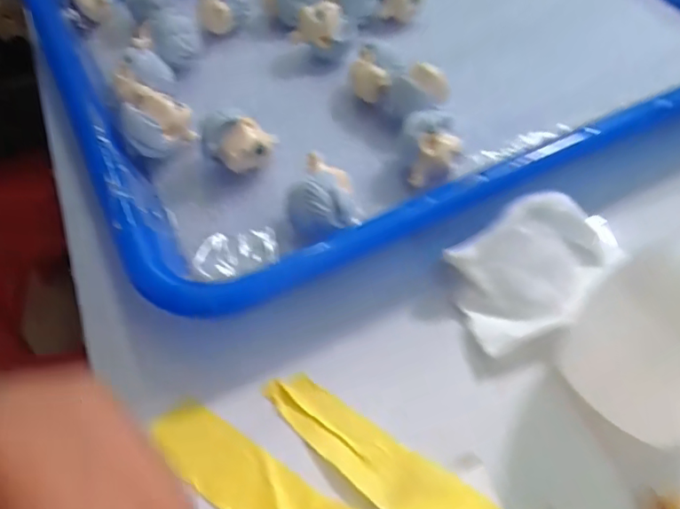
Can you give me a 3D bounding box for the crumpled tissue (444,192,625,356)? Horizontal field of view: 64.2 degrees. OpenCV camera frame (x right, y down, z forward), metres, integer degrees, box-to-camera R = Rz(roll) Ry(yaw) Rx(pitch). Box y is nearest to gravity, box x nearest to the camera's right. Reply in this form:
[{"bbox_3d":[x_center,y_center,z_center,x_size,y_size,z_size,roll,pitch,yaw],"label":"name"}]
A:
[{"bbox_3d":[0.070,0.002,0.188,0.066,0.020,0.036,-25,58,-17],"label":"crumpled tissue"}]

